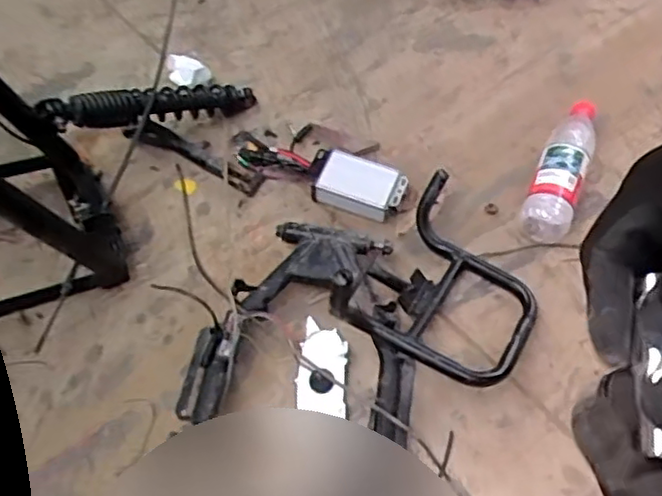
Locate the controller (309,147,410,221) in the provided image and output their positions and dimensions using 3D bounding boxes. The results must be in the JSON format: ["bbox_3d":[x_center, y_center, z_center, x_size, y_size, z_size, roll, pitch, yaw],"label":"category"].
[{"bbox_3d":[0.035,-0.085,0.886,0.131,0.040,0.075,22,63,13],"label":"controller"}]

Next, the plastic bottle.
[{"bbox_3d":[0.312,-0.111,0.881,0.064,0.063,0.221,21,63,13],"label":"plastic bottle"}]

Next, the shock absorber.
[{"bbox_3d":[-0.240,-0.194,0.897,0.291,0.046,0.040,-12,58,-32],"label":"shock absorber"}]

